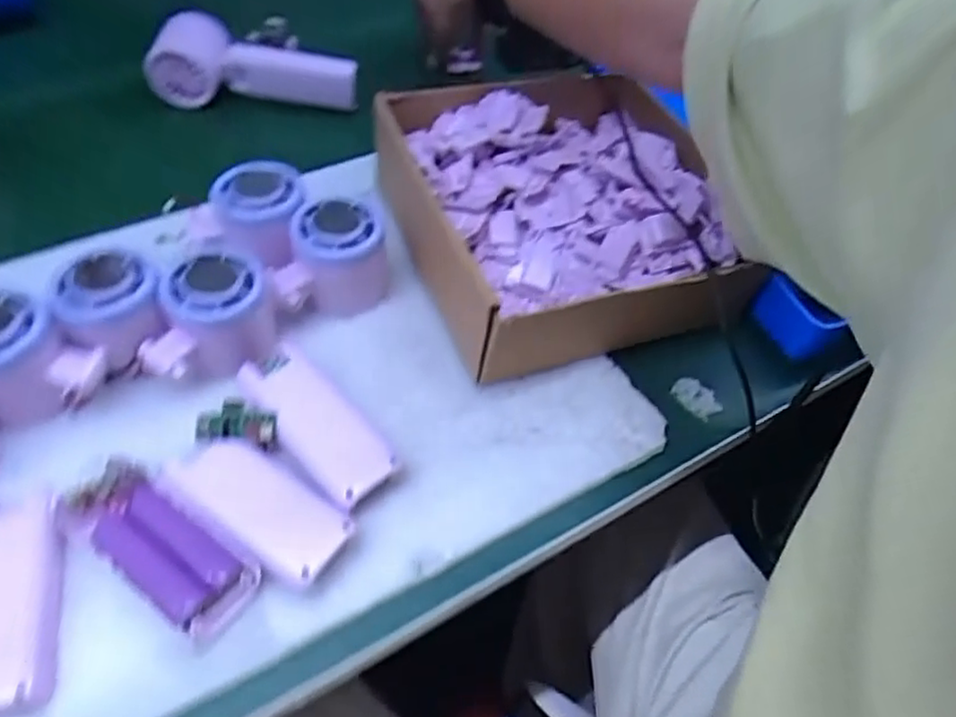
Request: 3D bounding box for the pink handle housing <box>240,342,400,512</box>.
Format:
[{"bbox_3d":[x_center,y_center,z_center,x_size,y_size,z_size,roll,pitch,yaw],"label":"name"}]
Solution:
[{"bbox_3d":[-0.089,0.034,0.377,0.105,0.024,0.042,39,59,23],"label":"pink handle housing"}]

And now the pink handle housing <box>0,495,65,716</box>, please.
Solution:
[{"bbox_3d":[-0.210,0.111,0.316,0.038,0.020,0.096,-8,53,-10],"label":"pink handle housing"}]

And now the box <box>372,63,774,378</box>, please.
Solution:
[{"bbox_3d":[0.052,-0.105,0.475,0.205,0.079,0.220,-15,55,-15],"label":"box"}]

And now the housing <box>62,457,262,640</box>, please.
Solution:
[{"bbox_3d":[-0.151,0.090,0.333,0.095,0.025,0.040,30,56,18],"label":"housing"}]

